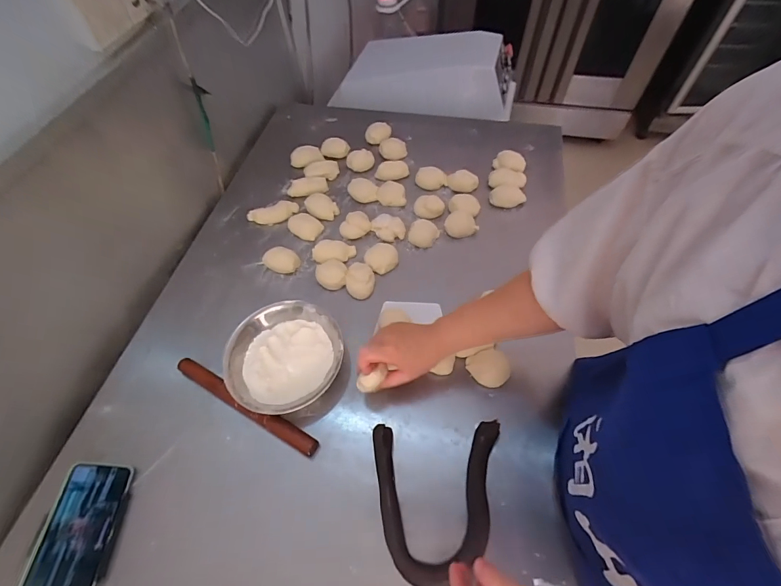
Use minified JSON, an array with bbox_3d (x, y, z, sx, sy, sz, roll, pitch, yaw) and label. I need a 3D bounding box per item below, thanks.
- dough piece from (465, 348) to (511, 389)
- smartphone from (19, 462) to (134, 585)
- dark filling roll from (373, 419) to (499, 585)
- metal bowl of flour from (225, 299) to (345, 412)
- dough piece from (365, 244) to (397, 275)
[{"bbox_3d":[0.161,0.123,0.600,0.063,0.036,0.055,-7,58,-2],"label":"dough piece"},{"bbox_3d":[-0.415,0.317,0.490,0.077,0.013,0.159,26,49,-34],"label":"smartphone"},{"bbox_3d":[0.070,0.282,0.508,0.190,0.028,0.190,-1,58,2],"label":"dark filling roll"},{"bbox_3d":[-0.166,0.104,0.606,0.168,0.083,0.184,-1,58,2],"label":"metal bowl of flour"},{"bbox_3d":[-0.017,-0.071,0.740,0.064,0.028,0.056,-33,63,-16],"label":"dough piece"}]

